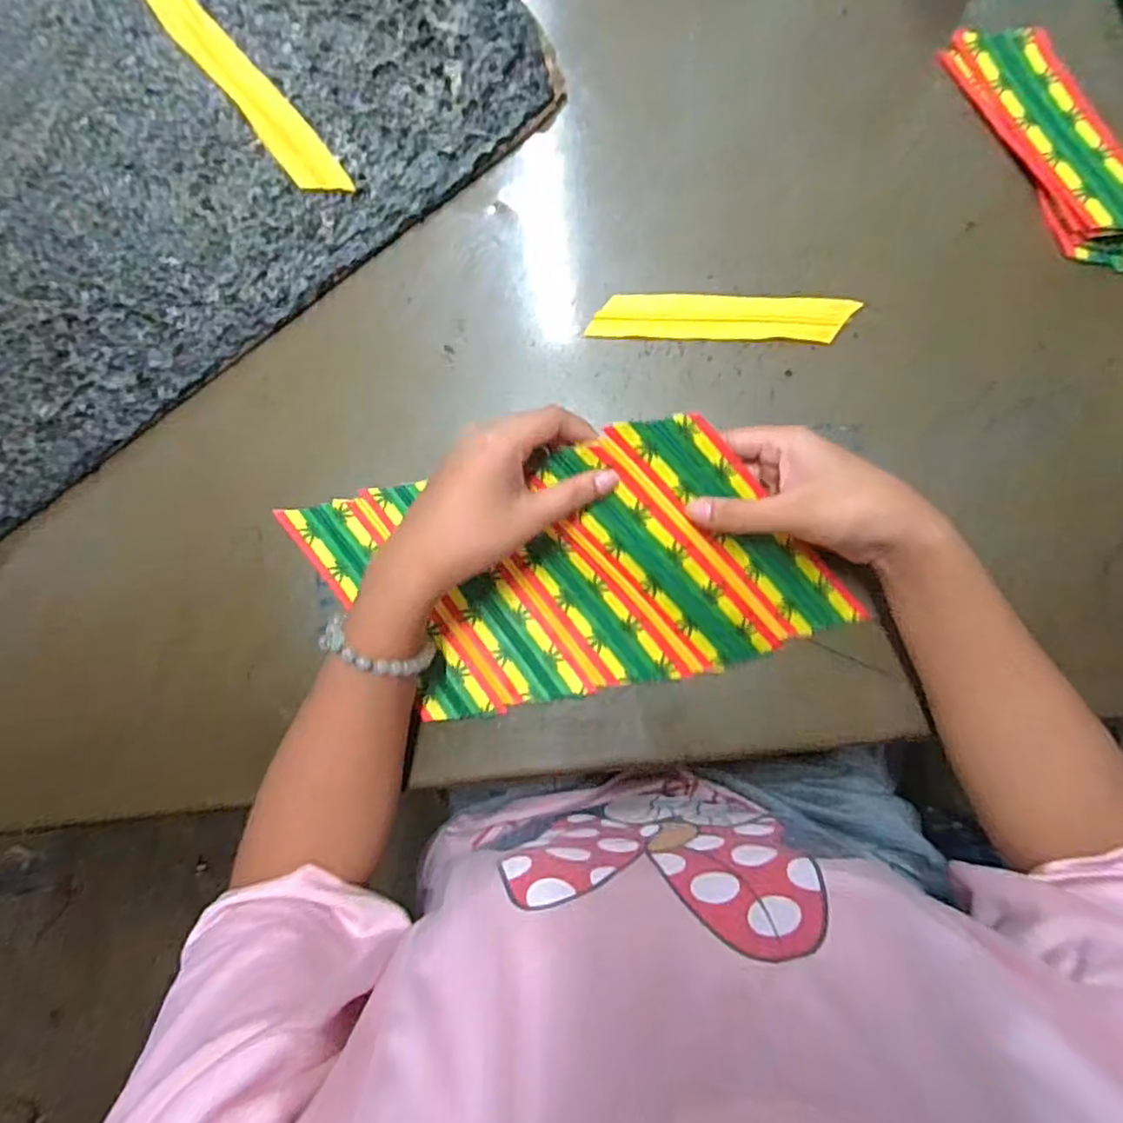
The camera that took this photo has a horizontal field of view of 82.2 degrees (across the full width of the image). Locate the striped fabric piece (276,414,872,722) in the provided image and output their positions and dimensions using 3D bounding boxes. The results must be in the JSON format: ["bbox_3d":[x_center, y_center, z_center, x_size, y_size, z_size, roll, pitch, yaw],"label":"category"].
[{"bbox_3d":[0.017,0.005,0.388,0.306,0.060,0.144,-9,81,2],"label":"striped fabric piece"}]

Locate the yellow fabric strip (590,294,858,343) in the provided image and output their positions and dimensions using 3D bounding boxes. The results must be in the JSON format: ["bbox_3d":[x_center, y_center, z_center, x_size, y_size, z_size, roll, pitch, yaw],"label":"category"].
[{"bbox_3d":[0.108,-0.165,0.436,0.172,0.004,0.031,3,84,3],"label":"yellow fabric strip"}]

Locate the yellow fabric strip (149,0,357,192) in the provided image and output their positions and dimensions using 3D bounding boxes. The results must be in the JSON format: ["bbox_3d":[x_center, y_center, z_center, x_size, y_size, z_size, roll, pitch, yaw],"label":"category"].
[{"bbox_3d":[-0.210,-0.315,0.424,0.032,0.004,0.173,-42,100,-3],"label":"yellow fabric strip"}]

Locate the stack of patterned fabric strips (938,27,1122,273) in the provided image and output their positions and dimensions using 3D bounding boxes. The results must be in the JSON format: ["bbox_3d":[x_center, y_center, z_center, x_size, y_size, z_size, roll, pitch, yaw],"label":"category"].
[{"bbox_3d":[0.331,-0.279,0.430,0.053,0.030,0.198,-24,81,0],"label":"stack of patterned fabric strips"}]

